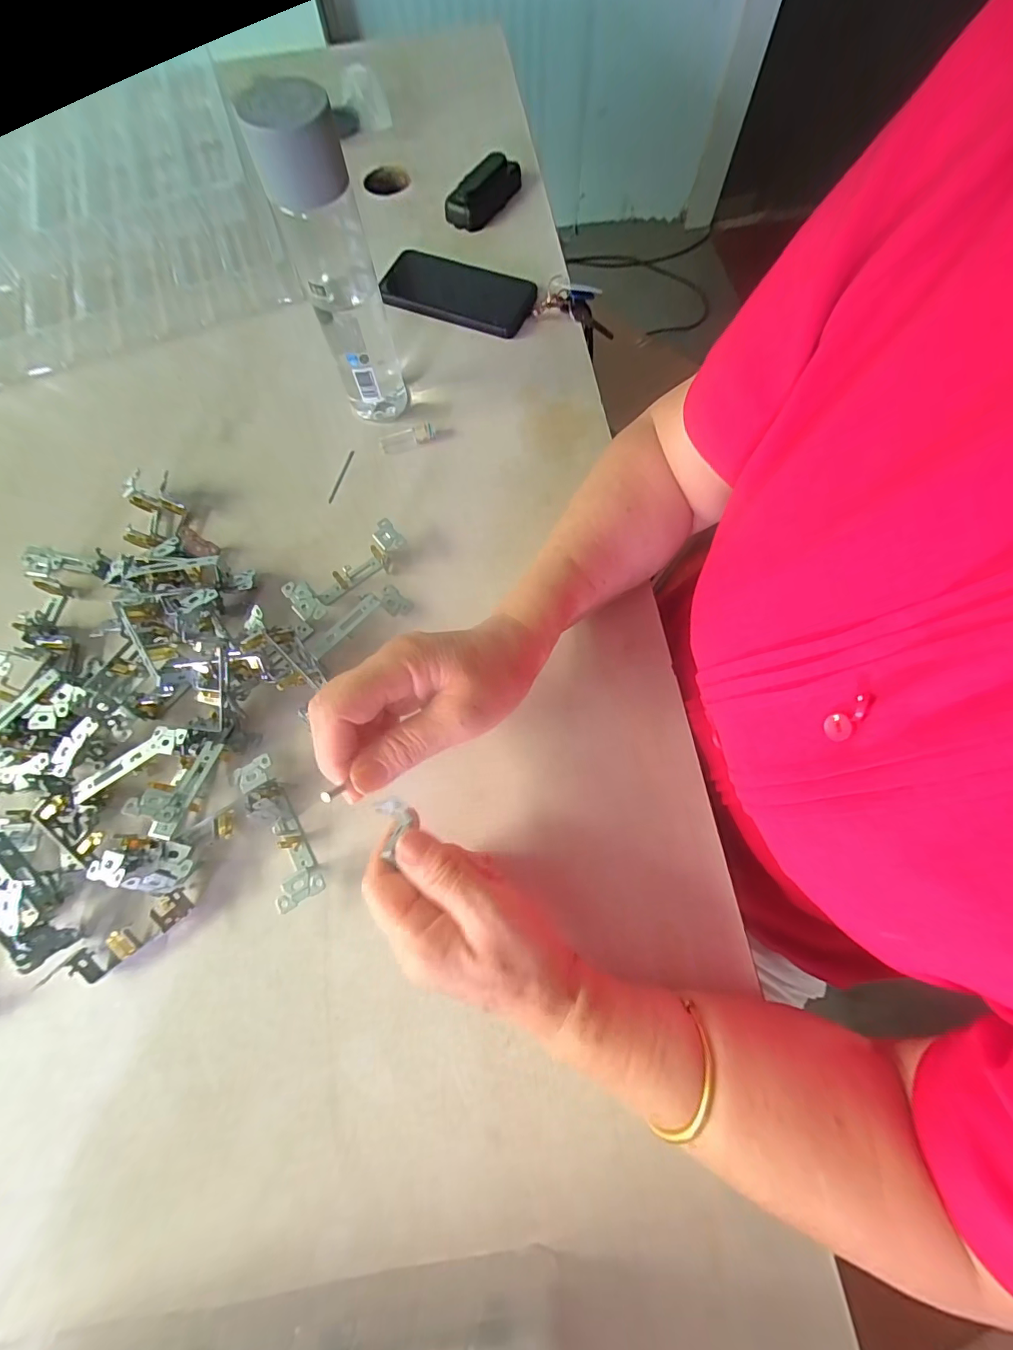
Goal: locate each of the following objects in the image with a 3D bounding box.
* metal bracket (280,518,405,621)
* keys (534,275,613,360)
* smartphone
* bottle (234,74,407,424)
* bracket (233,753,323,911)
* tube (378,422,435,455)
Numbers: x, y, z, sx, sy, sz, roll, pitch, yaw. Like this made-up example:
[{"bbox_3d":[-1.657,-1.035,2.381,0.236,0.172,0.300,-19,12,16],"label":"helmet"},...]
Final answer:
[{"bbox_3d":[-0.131,-0.085,0.378,0.104,0.024,0.040,-40,76,-10],"label":"metal bracket"},{"bbox_3d":[0.085,-0.398,0.499,0.052,0.107,0.028,-33,69,38],"label":"keys"},{"bbox_3d":[-0.057,-0.420,0.486,0.170,0.011,0.082,21,75,8],"label":"smartphone"},{"bbox_3d":[-0.127,-0.303,0.350,0.057,0.205,0.063,-22,74,-5],"label":"bottle"},{"bbox_3d":[-0.161,0.110,0.320,0.029,0.026,0.103,-30,75,-8],"label":"bracket"},{"bbox_3d":[-0.095,-0.229,0.431,0.053,0.010,0.019,-17,73,-4],"label":"tube"}]

